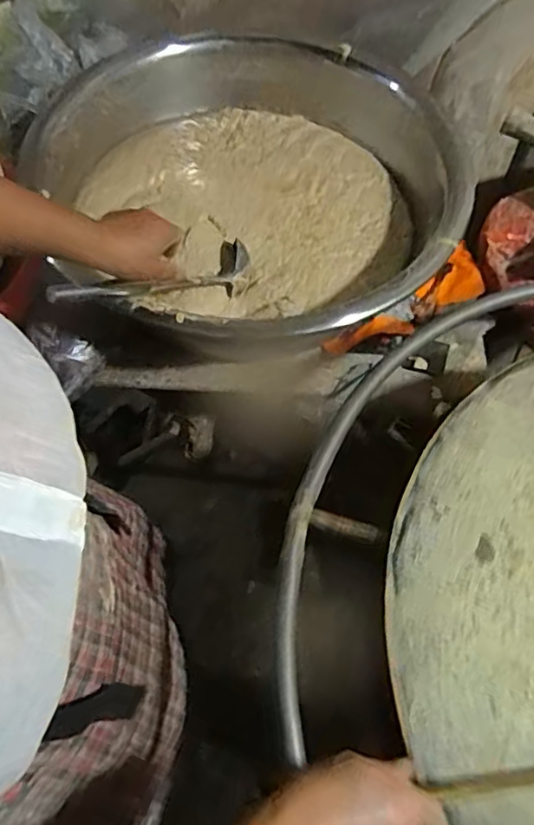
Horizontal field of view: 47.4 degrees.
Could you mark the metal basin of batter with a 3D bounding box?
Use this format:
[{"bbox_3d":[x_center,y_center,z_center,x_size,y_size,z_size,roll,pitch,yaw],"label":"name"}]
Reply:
[{"bbox_3d":[-0.010,-0.330,0.894,0.535,0.131,0.582,1,61,-2],"label":"metal basin of batter"}]

